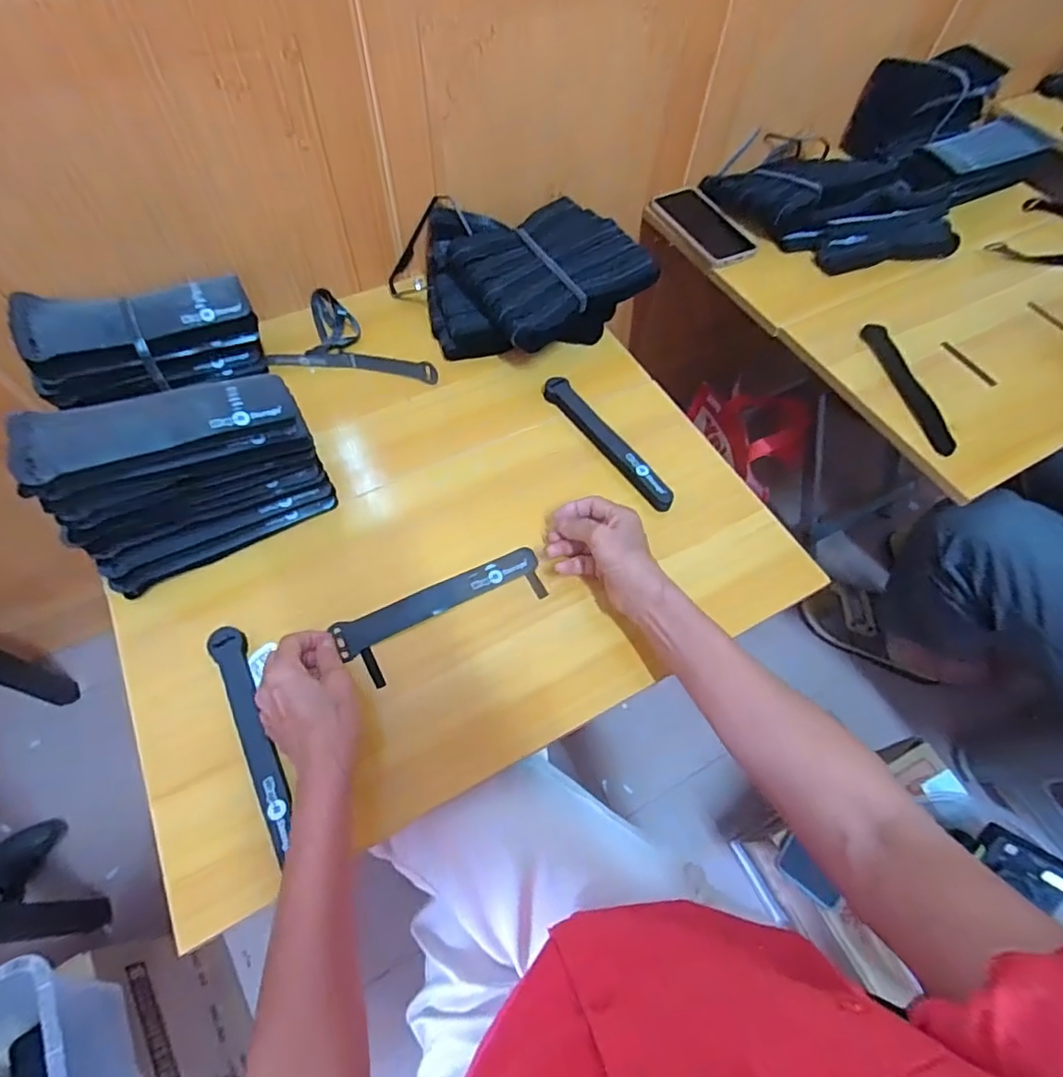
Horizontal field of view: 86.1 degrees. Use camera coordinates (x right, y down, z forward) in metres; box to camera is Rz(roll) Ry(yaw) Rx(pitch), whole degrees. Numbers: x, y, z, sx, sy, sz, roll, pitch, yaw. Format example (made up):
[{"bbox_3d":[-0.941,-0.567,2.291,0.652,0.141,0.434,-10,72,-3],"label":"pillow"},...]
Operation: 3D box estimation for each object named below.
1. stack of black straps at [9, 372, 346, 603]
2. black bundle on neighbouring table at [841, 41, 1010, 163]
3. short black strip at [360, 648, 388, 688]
[{"bbox_3d":[-0.292,-0.058,0.493,0.197,0.129,0.100,-23,64,-14],"label":"stack of black straps"},{"bbox_3d":[0.626,-0.694,0.910,0.194,0.113,0.125,-31,66,-18],"label":"black bundle on neighbouring table"},{"bbox_3d":[-0.135,0.109,0.485,0.009,0.005,0.038,-27,65,-16],"label":"short black strip"}]

